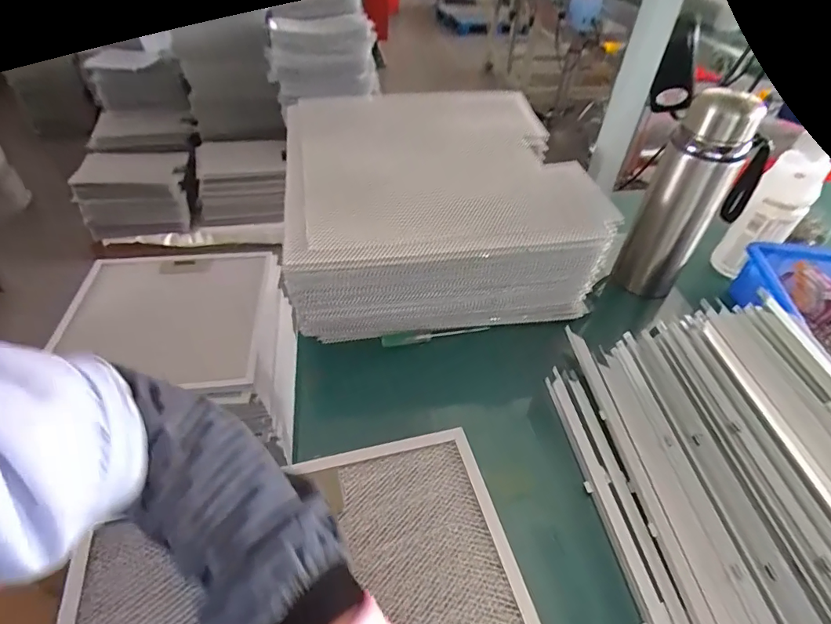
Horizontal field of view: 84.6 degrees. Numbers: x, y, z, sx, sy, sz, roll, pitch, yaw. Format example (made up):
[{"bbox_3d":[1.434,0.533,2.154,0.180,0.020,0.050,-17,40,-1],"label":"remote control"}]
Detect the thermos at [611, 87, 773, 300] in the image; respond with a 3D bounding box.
[{"bbox_3d":[0.339,-0.136,0.562,0.097,0.244,0.074,-16,47,-19],"label":"thermos"}]

